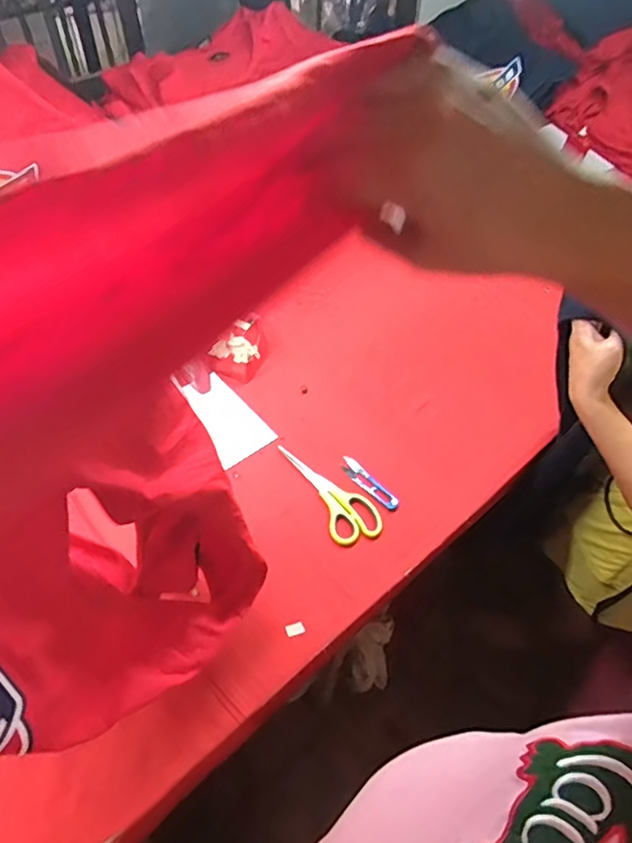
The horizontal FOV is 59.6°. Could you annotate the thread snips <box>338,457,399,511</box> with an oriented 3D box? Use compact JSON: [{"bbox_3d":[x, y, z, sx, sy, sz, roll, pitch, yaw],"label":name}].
[{"bbox_3d":[0.074,0.086,0.782,0.103,0.016,0.024,37,58,25],"label":"thread snips"}]

